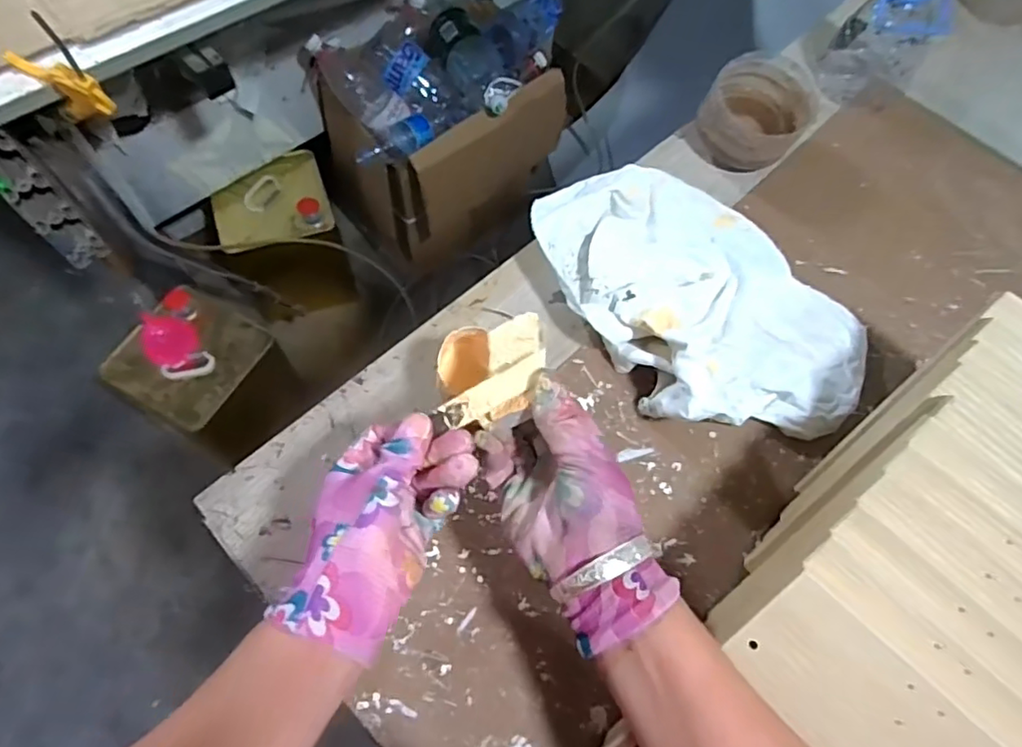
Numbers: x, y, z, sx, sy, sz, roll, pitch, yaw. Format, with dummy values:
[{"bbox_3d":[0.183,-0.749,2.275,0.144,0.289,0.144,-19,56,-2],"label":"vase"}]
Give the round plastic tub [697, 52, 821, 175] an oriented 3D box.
[{"bbox_3d":[0.251,-0.265,0.605,0.098,0.062,0.102,37,69,13],"label":"round plastic tub"}]

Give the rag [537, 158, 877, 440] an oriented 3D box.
[{"bbox_3d":[0.158,-0.070,0.505,0.205,0.064,0.304,-34,72,-17],"label":"rag"}]

